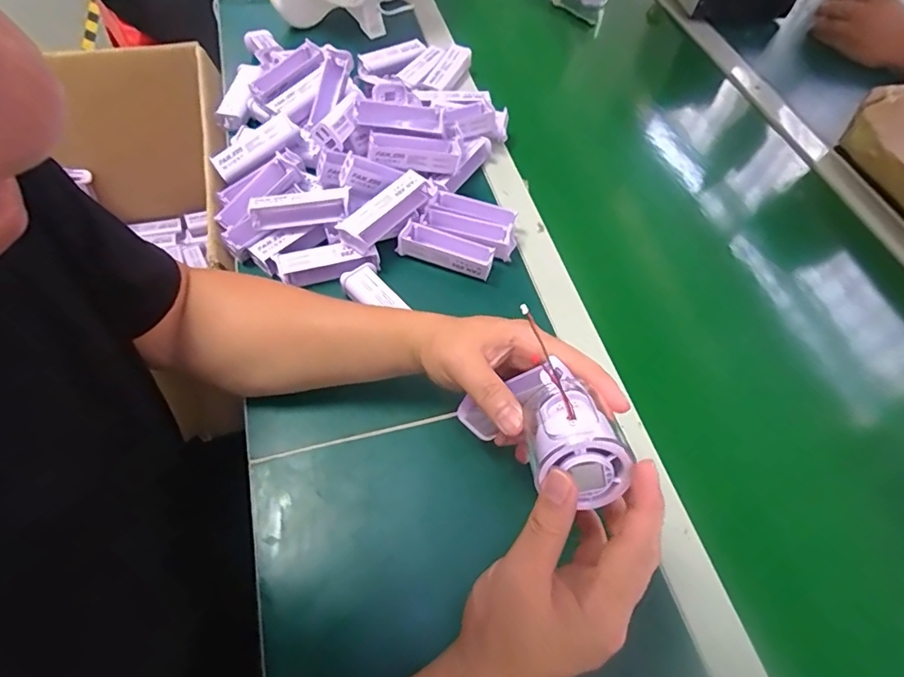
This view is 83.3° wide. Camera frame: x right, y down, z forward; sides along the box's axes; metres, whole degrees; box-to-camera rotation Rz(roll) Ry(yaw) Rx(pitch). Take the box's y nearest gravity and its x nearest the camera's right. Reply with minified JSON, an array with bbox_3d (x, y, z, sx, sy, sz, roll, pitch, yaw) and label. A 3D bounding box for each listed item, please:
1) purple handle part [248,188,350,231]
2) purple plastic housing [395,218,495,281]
[{"bbox_3d":[-0.155,-0.132,0.514,0.097,0.023,0.025,-5,58,-8],"label":"purple handle part"},{"bbox_3d":[-0.006,-0.092,0.539,0.099,0.028,0.036,22,58,9],"label":"purple plastic housing"}]

